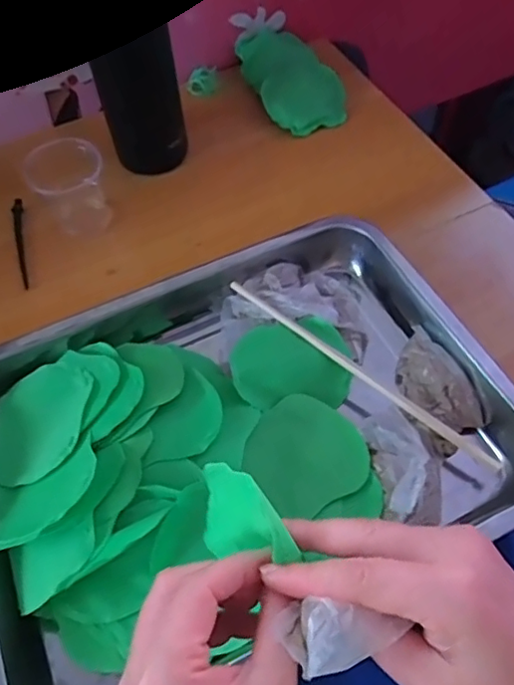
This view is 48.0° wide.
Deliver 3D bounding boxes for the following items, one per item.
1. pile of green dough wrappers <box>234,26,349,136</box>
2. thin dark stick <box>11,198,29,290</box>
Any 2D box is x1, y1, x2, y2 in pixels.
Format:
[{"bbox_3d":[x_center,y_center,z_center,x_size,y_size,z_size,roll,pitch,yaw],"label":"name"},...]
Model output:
[{"bbox_3d":[0.037,-0.292,0.622,0.085,0.018,0.157,-18,61,-10],"label":"pile of green dough wrappers"},{"bbox_3d":[-0.213,-0.089,0.518,0.010,0.006,0.104,-13,60,-8],"label":"thin dark stick"}]

